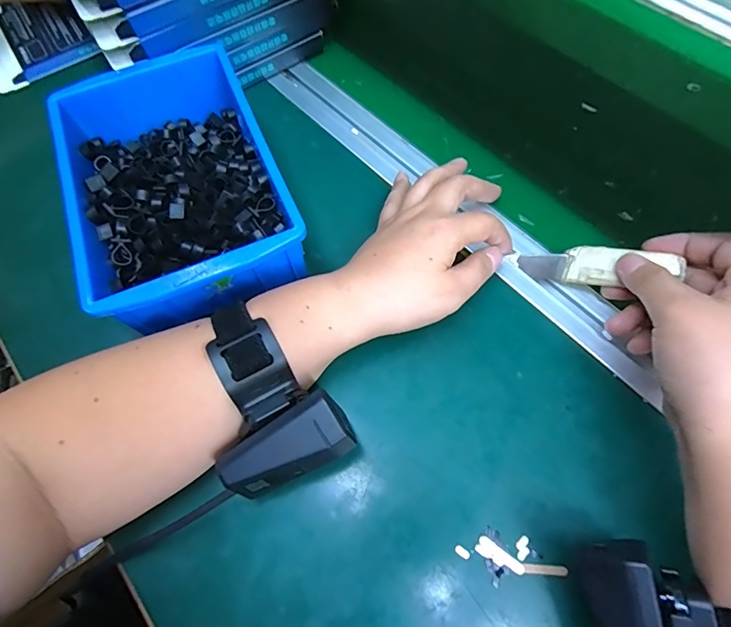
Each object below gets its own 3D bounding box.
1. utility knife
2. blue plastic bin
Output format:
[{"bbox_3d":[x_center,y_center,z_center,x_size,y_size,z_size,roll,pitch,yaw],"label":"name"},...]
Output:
[{"bbox_3d":[0.151,-0.032,0.290,0.094,0.015,0.021,4,61,40],"label":"utility knife"},{"bbox_3d":[-0.133,-0.088,0.317,0.137,0.069,0.220,-23,66,-8],"label":"blue plastic bin"}]

